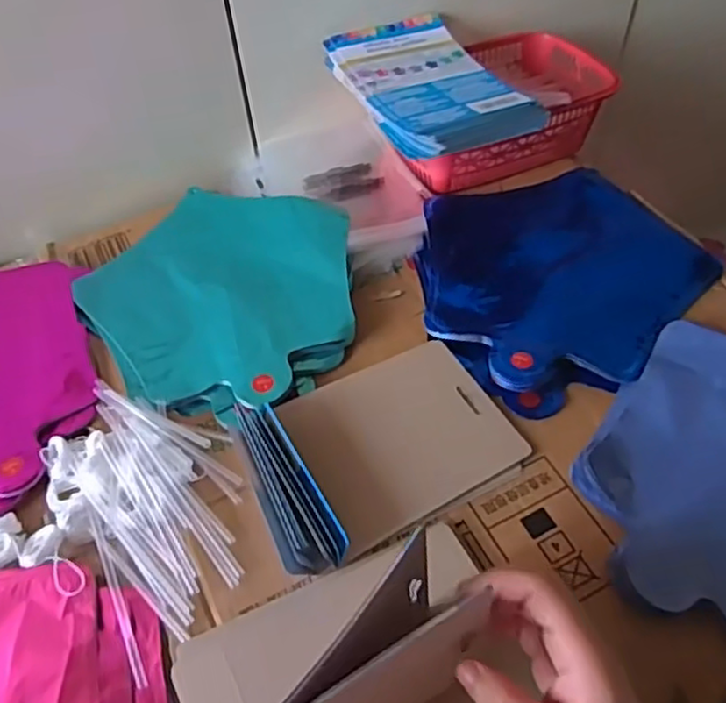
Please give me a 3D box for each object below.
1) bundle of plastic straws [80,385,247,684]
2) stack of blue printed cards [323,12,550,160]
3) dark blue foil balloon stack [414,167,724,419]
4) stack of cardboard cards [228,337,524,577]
[{"bbox_3d":[-0.128,0.093,0.442,0.091,0.020,0.175,-22,53,-14],"label":"bundle of plastic straws"},{"bbox_3d":[0.056,-0.238,0.611,0.124,0.029,0.191,-24,54,-16],"label":"stack of blue printed cards"},{"bbox_3d":[0.154,-0.072,0.585,0.230,0.045,0.277,34,59,27],"label":"dark blue foil balloon stack"},{"bbox_3d":[0.011,0.058,0.459,0.175,0.032,0.116,-25,54,-16],"label":"stack of cardboard cards"}]

